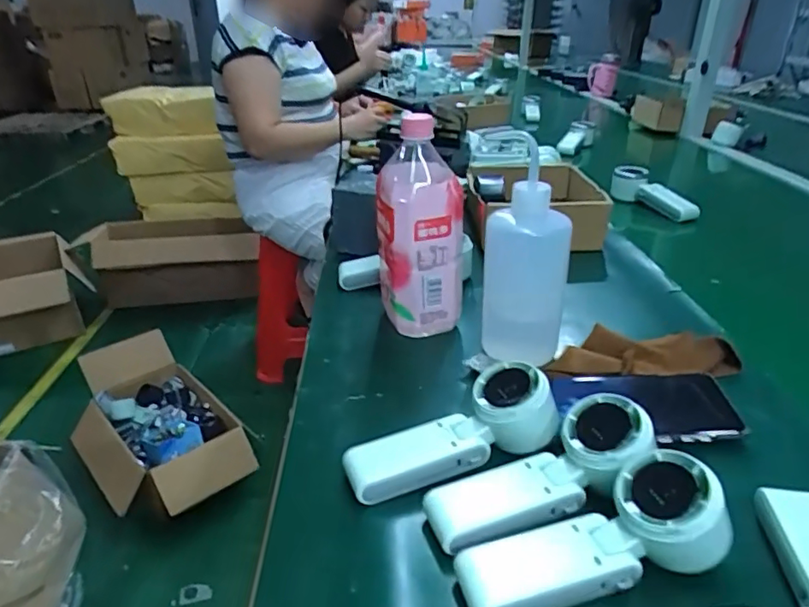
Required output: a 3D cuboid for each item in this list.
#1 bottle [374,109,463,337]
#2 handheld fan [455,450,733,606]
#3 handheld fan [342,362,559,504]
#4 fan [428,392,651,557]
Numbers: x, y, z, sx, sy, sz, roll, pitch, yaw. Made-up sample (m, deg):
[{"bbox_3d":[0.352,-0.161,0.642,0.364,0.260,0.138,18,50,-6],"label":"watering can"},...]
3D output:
[{"bbox_3d":[0.015,-0.073,0.568,0.080,0.214,0.079,-9,29,-8],"label":"bottle"},{"bbox_3d":[0.108,0.134,0.326,0.156,0.049,0.061,-8,29,-6],"label":"handheld fan"},{"bbox_3d":[0.035,0.094,0.418,0.163,0.056,0.056,-11,30,-13],"label":"handheld fan"},{"bbox_3d":[0.095,0.110,0.371,0.166,0.048,0.057,-15,29,-15],"label":"fan"}]

